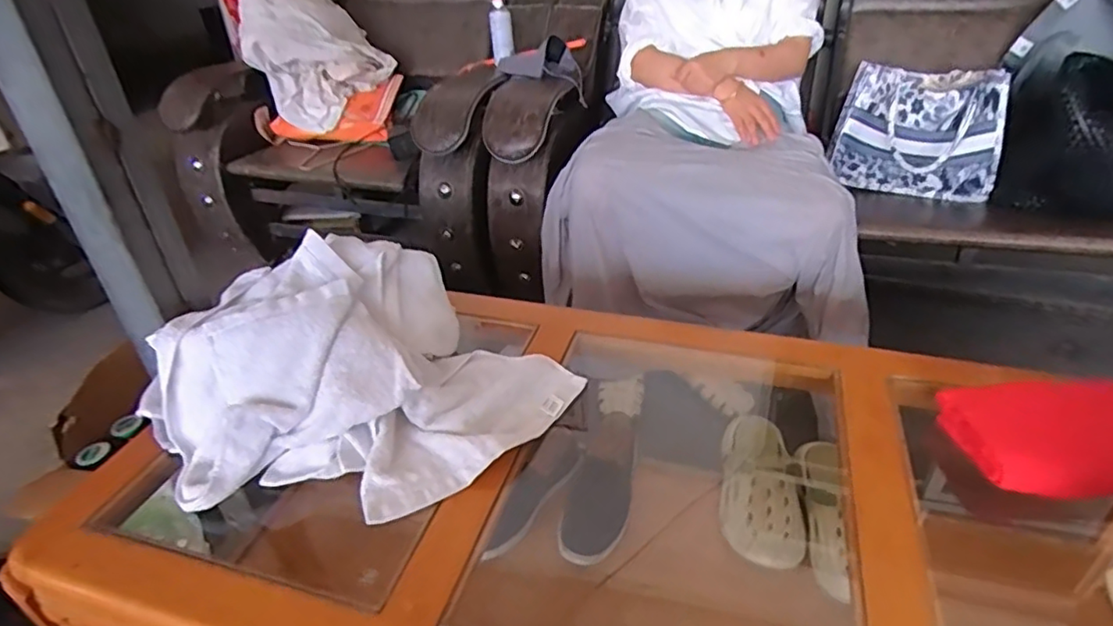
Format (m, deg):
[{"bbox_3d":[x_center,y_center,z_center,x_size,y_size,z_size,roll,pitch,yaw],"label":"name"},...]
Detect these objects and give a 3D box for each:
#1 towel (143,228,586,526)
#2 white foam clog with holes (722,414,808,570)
[{"bbox_3d":[-0.238,0.060,0.714,0.393,0.140,0.366,23,42,33],"label":"towel"},{"bbox_3d":[0.315,0.253,0.957,0.109,0.071,0.265,3,34,8],"label":"white foam clog with holes"}]

